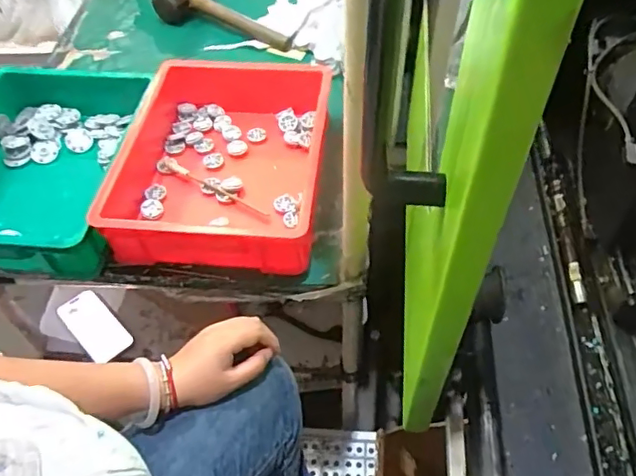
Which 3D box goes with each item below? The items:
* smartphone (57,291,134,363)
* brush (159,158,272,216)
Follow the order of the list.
[{"bbox_3d":[-0.399,0.160,1.004,0.080,0.004,0.127,-37,97,1],"label":"smartphone"},{"bbox_3d":[-0.157,-0.071,0.799,0.200,0.008,0.027,30,58,24],"label":"brush"}]

